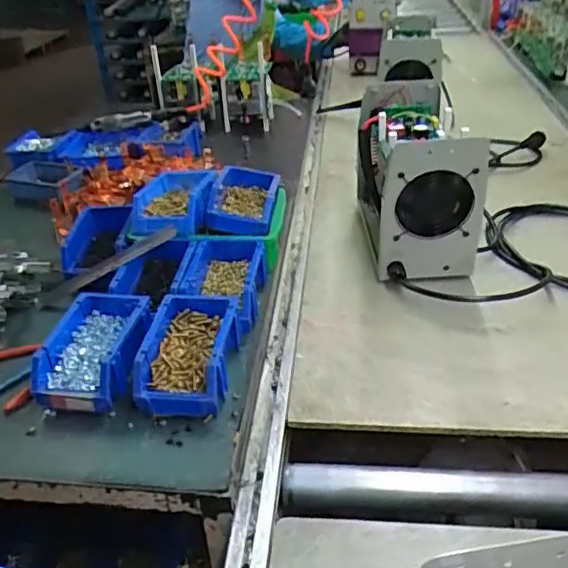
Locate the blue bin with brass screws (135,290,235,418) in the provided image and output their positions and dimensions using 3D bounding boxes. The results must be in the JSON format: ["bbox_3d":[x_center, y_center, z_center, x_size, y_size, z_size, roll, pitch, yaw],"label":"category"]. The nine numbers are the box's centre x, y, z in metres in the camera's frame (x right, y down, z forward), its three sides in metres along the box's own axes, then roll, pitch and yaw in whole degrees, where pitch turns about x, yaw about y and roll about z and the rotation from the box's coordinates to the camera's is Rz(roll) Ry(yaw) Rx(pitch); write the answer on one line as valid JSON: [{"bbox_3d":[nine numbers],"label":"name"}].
[{"bbox_3d":[-0.119,0.088,0.732,0.104,0.070,0.167,0,35,4],"label":"blue bin with brass screws"}]

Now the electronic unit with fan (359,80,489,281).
[{"bbox_3d":[0.212,-0.177,0.957,0.150,0.222,0.276,-2,35,0],"label":"electronic unit with fan"}]

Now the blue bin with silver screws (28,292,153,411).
[{"bbox_3d":[-0.246,0.084,0.743,0.120,0.063,0.168,3,36,8],"label":"blue bin with silver screws"}]

